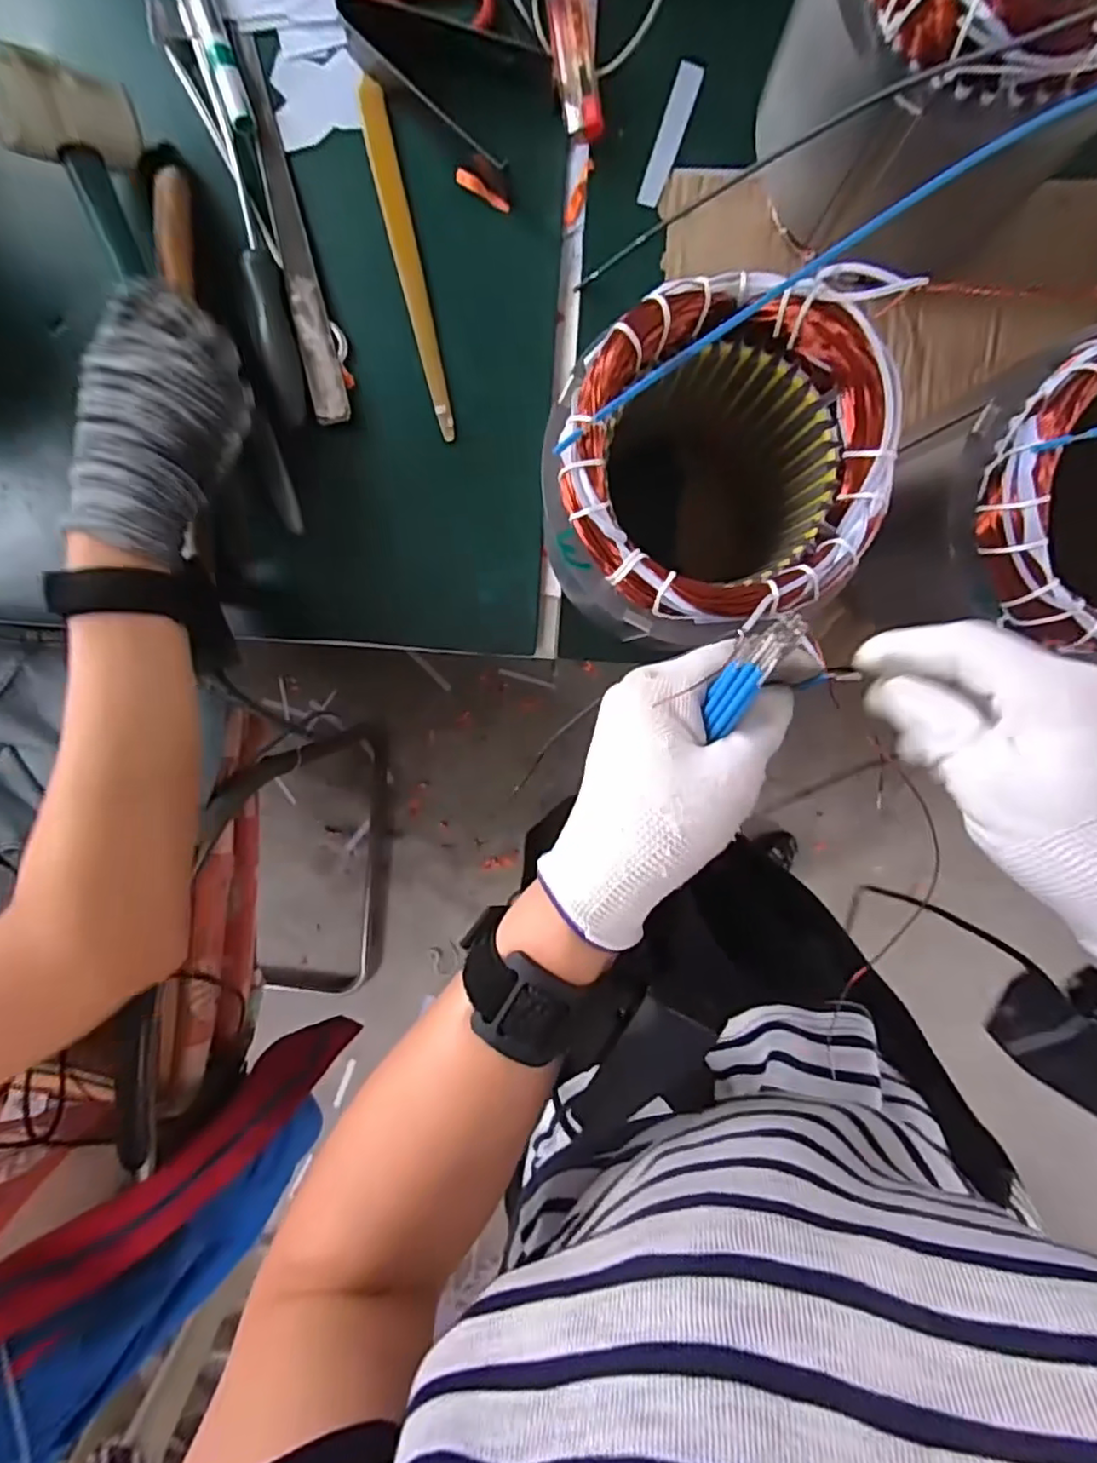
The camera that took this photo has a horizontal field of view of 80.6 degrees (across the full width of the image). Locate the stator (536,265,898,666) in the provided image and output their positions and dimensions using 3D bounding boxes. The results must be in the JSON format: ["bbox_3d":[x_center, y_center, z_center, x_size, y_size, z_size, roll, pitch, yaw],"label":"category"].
[{"bbox_3d":[0.079,-0.119,0.344,0.135,0.174,0.144,0,97,1],"label":"stator"}]

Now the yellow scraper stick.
[{"bbox_3d":[-0.090,-0.297,0.411,0.016,0.004,0.216,-12,97,3],"label":"yellow scraper stick"}]

